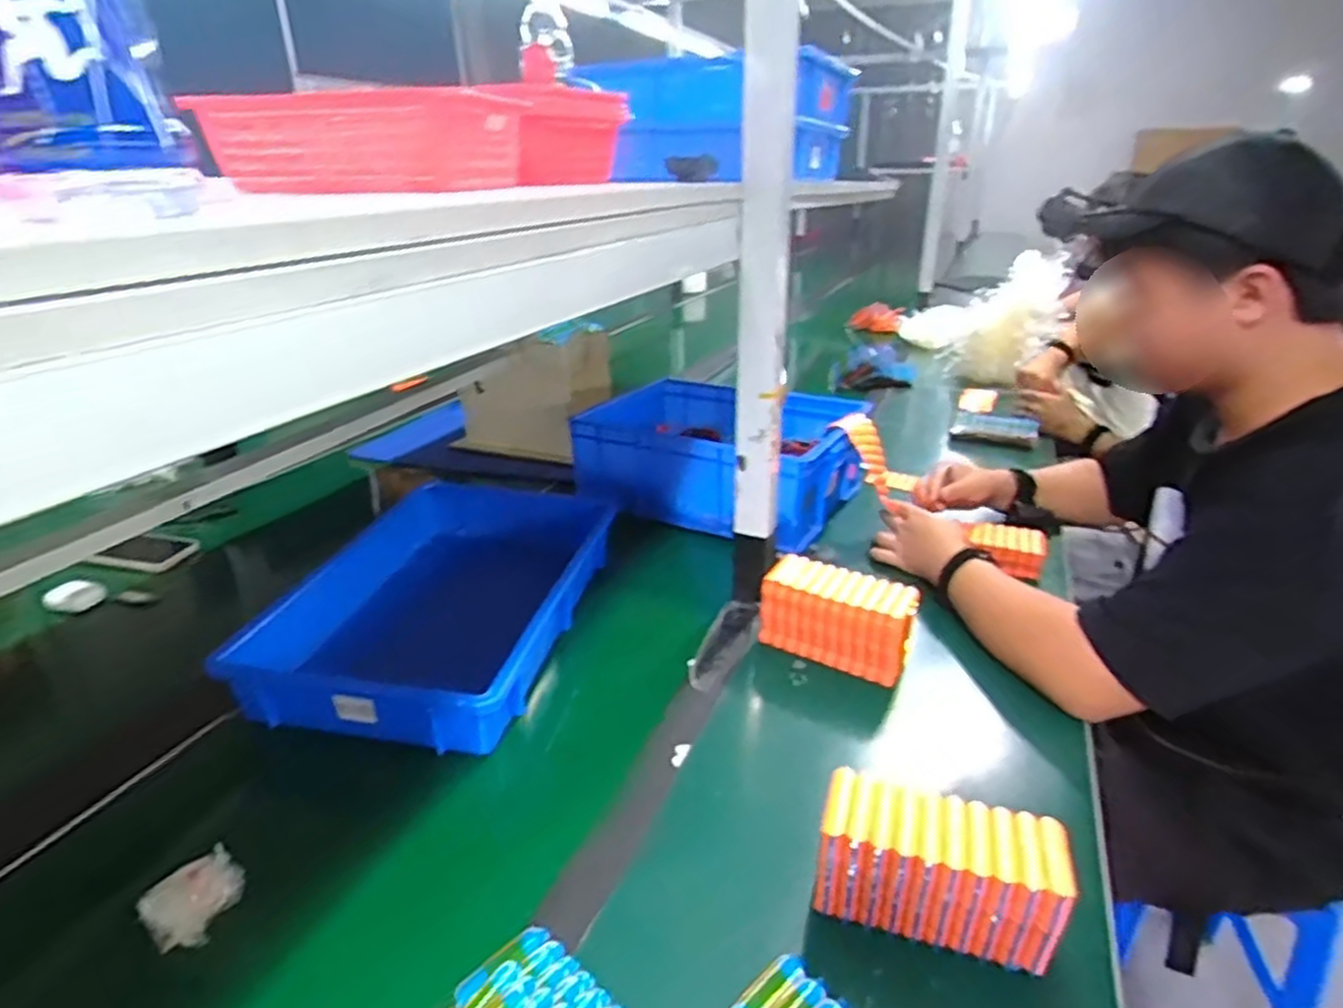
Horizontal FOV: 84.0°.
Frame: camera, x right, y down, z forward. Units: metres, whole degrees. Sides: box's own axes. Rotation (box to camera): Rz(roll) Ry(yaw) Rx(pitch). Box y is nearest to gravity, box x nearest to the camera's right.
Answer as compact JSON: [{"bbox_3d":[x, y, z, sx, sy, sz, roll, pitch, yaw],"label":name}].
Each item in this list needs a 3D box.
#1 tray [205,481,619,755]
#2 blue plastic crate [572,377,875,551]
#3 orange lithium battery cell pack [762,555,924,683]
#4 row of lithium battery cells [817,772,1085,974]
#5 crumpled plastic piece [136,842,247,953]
[{"bbox_3d":[-0.261,0.096,0.903,0.297,0.070,0.478,3,25,9],"label":"tray"},{"bbox_3d":[0.073,-0.083,1.216,0.426,0.140,0.345,15,29,30],"label":"blue plastic crate"},{"bbox_3d":[0.186,0.124,0.841,0.171,0.076,0.080,13,28,27],"label":"orange lithium battery cell pack"},{"bbox_3d":[0.186,0.259,0.525,0.154,0.093,0.060,8,26,18],"label":"row of lithium battery cells"},{"bbox_3d":[-0.345,0.290,0.543,0.041,0.043,0.061,21,33,39],"label":"crumpled plastic piece"}]

